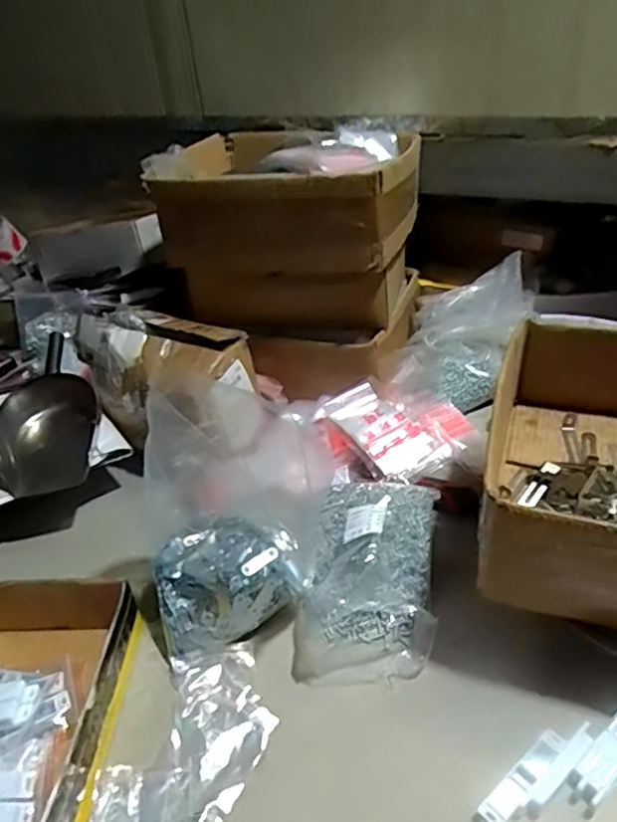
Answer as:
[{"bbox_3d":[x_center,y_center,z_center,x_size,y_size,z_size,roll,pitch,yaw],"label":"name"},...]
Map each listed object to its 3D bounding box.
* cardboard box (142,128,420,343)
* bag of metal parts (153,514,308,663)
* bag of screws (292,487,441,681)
[{"bbox_3d":[-0.018,-0.267,0.913,0.329,0.232,0.264,9,38,21],"label":"cardboard box"},{"bbox_3d":[-0.086,0.170,0.646,0.149,0.063,0.115,-18,37,-16],"label":"bag of metal parts"},{"bbox_3d":[0.063,0.158,0.648,0.131,0.086,0.222,1,36,10],"label":"bag of screws"}]

